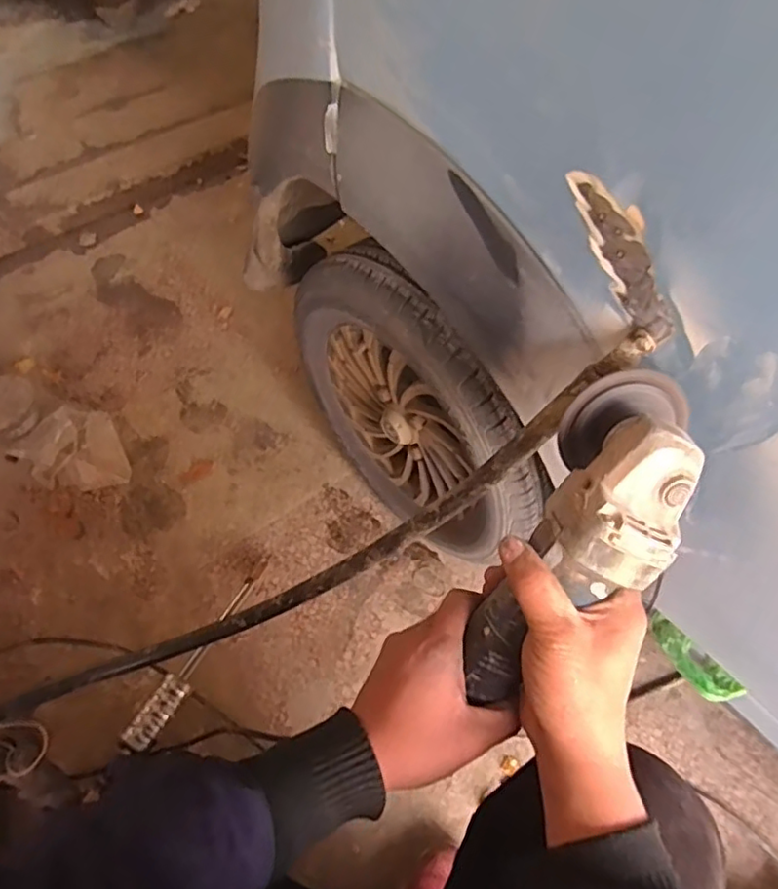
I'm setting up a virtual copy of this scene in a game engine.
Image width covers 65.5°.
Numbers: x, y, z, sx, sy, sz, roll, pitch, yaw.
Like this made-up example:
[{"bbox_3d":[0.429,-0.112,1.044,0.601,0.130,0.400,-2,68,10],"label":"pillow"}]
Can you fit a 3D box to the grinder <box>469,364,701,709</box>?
[{"bbox_3d":[0.122,0.068,0.392,0.091,0.072,0.241,31,98,18],"label":"grinder"}]

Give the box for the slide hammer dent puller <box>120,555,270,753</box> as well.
[{"bbox_3d":[-0.267,0.293,0.896,0.040,0.037,0.345,20,40,12],"label":"slide hammer dent puller"}]

